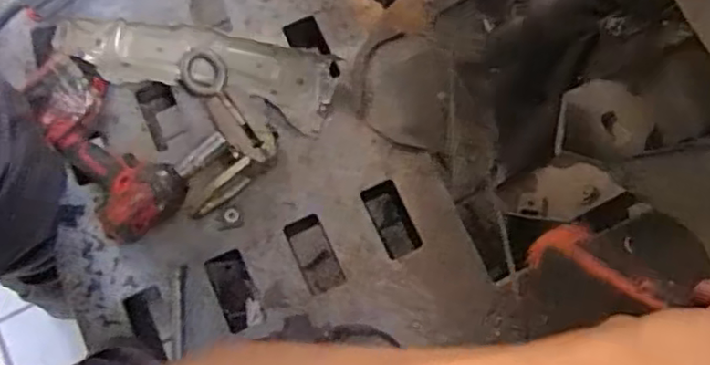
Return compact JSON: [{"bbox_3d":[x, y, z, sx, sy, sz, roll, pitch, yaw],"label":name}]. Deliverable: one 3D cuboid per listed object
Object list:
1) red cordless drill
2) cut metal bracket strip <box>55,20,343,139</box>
[{"bbox_3d":[-0.343,-0.046,0.864,0.122,0.073,0.272,-35,81,-8],"label":"red cordless drill"},{"bbox_3d":[-0.243,-0.170,0.936,0.421,0.034,0.119,11,78,1],"label":"cut metal bracket strip"}]

